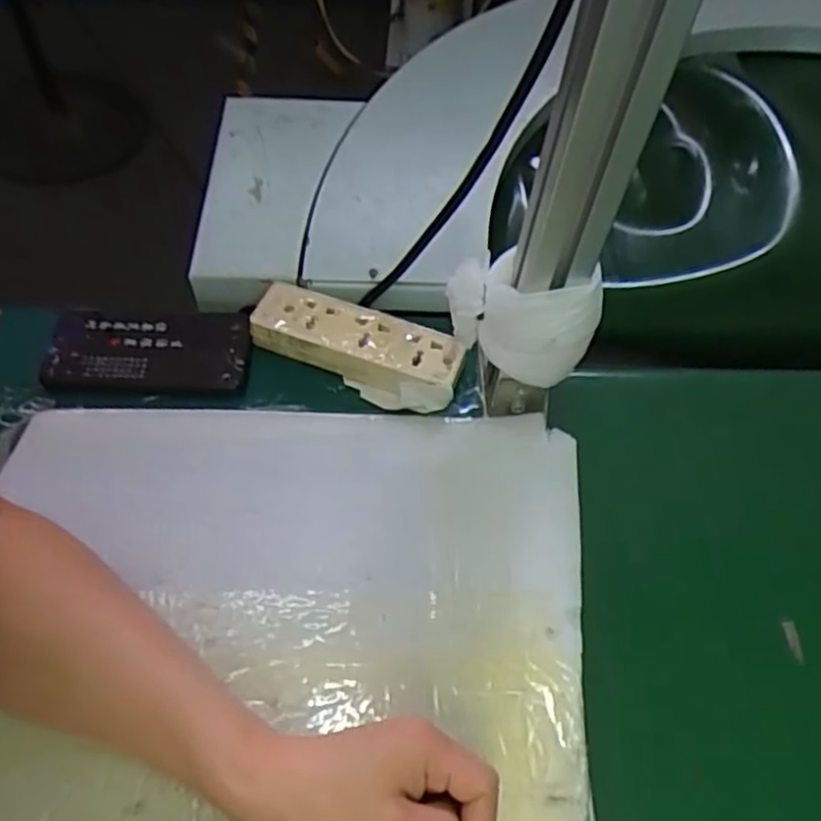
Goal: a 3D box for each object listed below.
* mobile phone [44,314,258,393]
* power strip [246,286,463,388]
[{"bbox_3d":[-0.211,-0.051,0.562,0.158,0.011,0.080,1,58,-4],"label":"mobile phone"},{"bbox_3d":[-0.042,-0.056,0.558,0.167,0.031,0.053,17,58,7],"label":"power strip"}]

